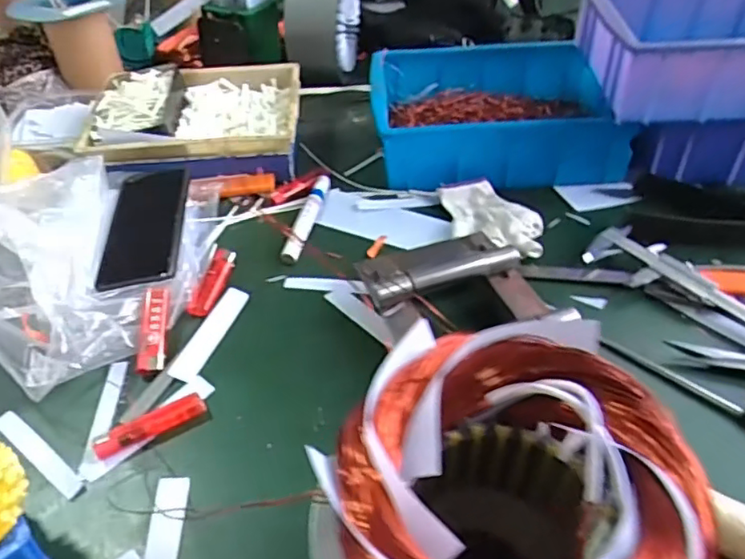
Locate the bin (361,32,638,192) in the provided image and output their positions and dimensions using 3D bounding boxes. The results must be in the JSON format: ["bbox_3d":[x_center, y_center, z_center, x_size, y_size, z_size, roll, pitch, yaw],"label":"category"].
[{"bbox_3d":[0.139,-0.191,0.716,0.264,0.089,0.191,-4,42,-1],"label":"bin"}]

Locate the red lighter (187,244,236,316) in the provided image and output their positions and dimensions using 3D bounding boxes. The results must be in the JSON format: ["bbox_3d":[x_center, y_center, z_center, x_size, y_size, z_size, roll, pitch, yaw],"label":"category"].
[{"bbox_3d":[-0.152,-0.001,0.589,0.027,0.010,0.097,0,42,3],"label":"red lighter"}]

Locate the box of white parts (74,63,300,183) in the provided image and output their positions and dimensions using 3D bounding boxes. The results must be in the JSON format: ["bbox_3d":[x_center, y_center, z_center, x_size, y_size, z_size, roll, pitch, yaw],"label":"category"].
[{"bbox_3d":[-0.207,-0.196,0.737,0.237,0.064,0.191,-4,42,-1],"label":"box of white parts"}]

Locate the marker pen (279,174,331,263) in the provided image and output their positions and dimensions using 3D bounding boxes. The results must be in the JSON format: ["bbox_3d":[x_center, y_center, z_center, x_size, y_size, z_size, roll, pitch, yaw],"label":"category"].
[{"bbox_3d":[-0.069,-0.067,0.653,0.019,0.015,0.147,6,43,9],"label":"marker pen"}]

